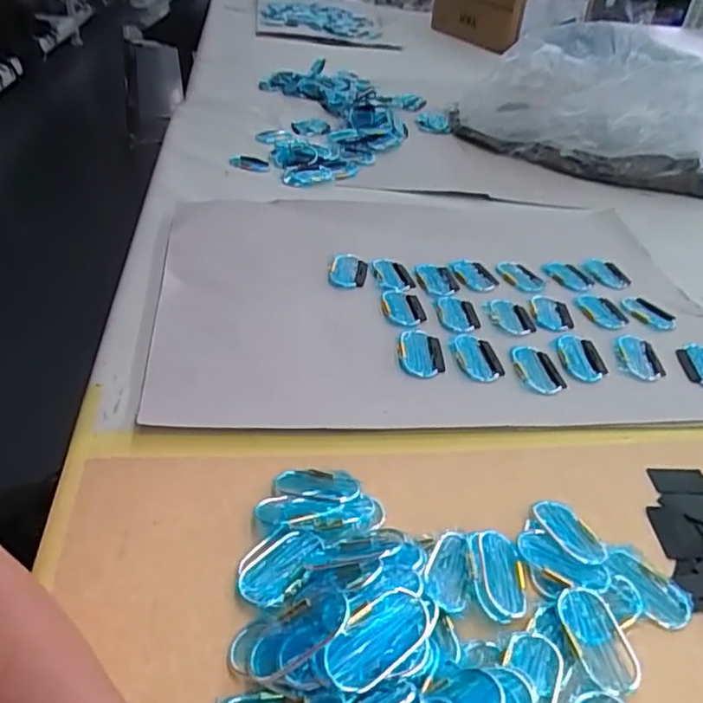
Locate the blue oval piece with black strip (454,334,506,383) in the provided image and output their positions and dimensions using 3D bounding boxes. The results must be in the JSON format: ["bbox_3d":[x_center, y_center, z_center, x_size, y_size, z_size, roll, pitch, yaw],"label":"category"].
[{"bbox_3d":[0.112,0.004,0.542,0.040,0.004,0.056,-1,38,-10],"label":"blue oval piece with black strip"}]

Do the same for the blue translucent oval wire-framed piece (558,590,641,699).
[{"bbox_3d":[0.142,0.163,0.350,0.034,0.006,0.058,-3,38,-12],"label":"blue translucent oval wire-framed piece"}]

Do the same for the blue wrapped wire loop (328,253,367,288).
[{"bbox_3d":[-0.003,-0.085,0.632,0.038,0.009,0.054,8,37,3],"label":"blue wrapped wire loop"}]

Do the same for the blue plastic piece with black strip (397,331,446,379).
[{"bbox_3d":[0.060,0.000,0.536,0.039,0.006,0.060,4,37,-3],"label":"blue plastic piece with black strip"}]

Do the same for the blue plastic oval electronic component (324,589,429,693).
[{"bbox_3d":[0.014,0.143,0.307,0.057,0.004,0.029,-27,70,-25],"label":"blue plastic oval electronic component"}]

